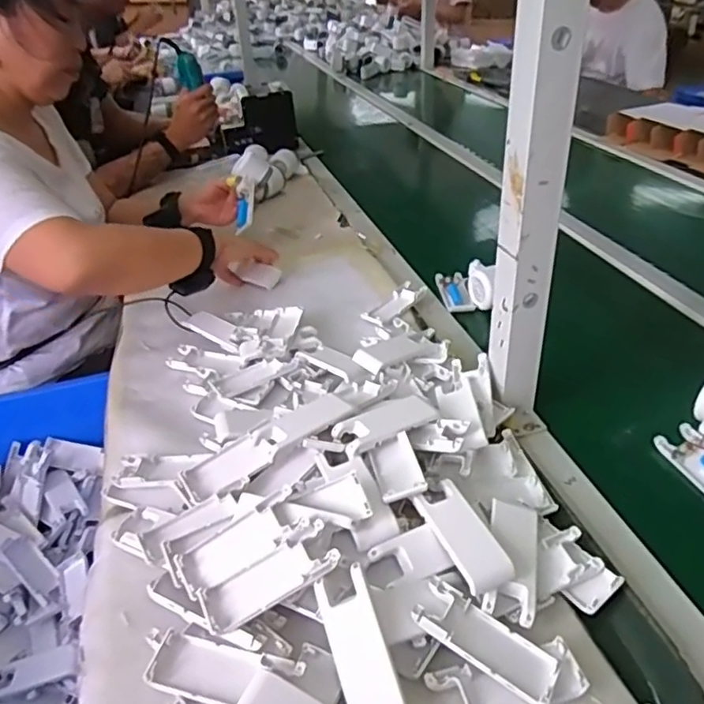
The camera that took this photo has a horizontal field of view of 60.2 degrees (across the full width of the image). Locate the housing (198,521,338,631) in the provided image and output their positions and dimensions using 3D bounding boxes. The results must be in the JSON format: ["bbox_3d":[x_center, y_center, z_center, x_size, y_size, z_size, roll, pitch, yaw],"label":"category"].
[{"bbox_3d":[-0.061,0.171,0.460,0.103,0.013,0.039,-29,40,-10],"label":"housing"}]

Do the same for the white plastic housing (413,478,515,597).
[{"bbox_3d":[0.088,0.146,0.487,0.037,0.023,0.096,-18,37,-18],"label":"white plastic housing"}]

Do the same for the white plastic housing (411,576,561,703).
[{"bbox_3d":[0.095,0.206,0.433,0.102,0.013,0.043,28,35,19],"label":"white plastic housing"}]

